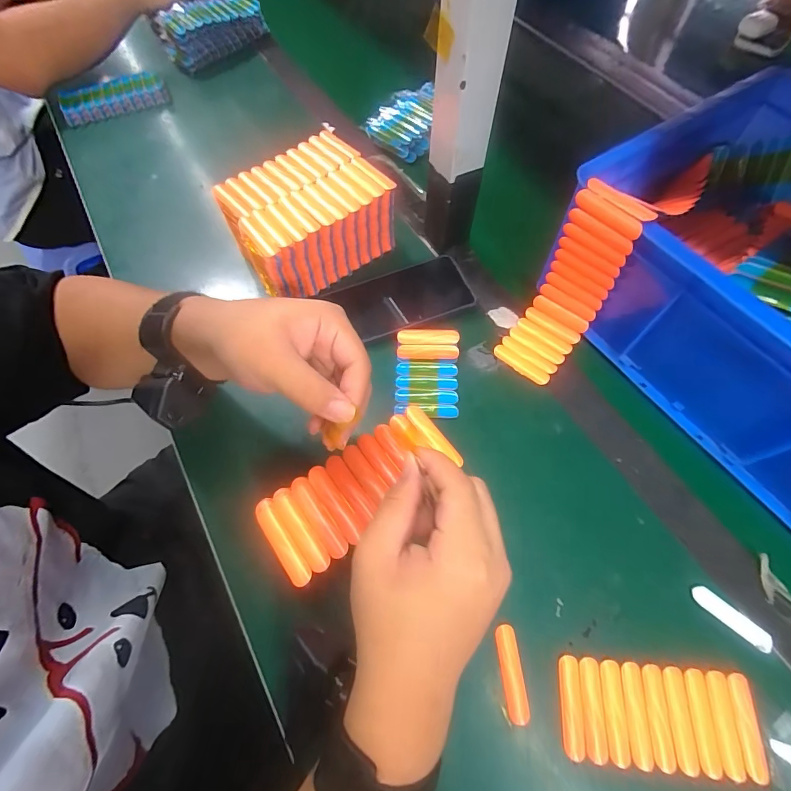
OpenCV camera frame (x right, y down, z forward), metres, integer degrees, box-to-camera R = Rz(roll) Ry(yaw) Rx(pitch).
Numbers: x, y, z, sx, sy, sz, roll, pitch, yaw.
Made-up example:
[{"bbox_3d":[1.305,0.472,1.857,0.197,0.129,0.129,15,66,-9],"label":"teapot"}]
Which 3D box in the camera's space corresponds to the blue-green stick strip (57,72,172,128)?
[{"bbox_3d":[-0.443,-0.470,0.651,0.157,0.028,0.069,-21,66,-9],"label":"blue-green stick strip"}]

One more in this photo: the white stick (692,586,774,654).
[{"bbox_3d":[0.265,0.175,0.324,0.060,0.004,0.015,39,71,18],"label":"white stick"}]

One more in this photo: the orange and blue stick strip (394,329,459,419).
[{"bbox_3d":[0.032,-0.023,0.424,0.063,0.012,0.092,2,73,5],"label":"orange and blue stick strip"}]

